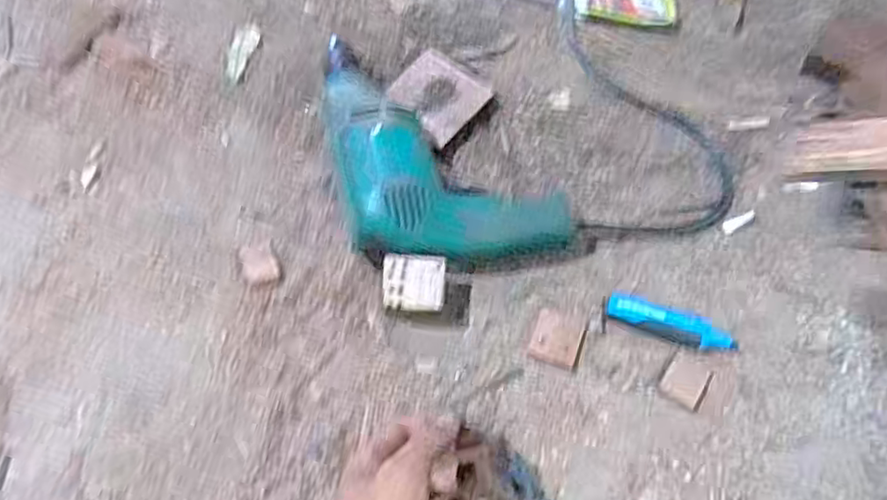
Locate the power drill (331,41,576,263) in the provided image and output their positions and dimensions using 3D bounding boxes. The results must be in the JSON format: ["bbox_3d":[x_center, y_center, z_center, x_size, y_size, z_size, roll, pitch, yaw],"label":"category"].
[{"bbox_3d":[-0.002,-0.096,0.569,0.181,0.059,0.222,-11,65,-7],"label":"power drill"}]

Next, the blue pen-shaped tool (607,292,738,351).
[{"bbox_3d":[0.176,0.057,0.521,0.097,0.014,0.024,21,65,8],"label":"blue pen-shaped tool"}]

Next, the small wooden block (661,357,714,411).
[{"bbox_3d":[0.182,0.098,0.506,0.030,0.005,0.032,30,67,12],"label":"small wooden block"}]

